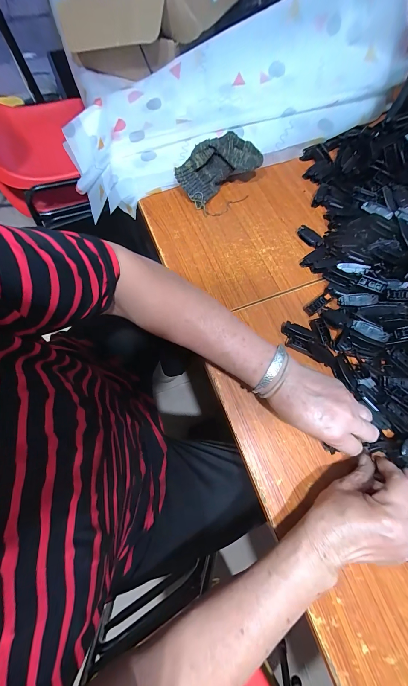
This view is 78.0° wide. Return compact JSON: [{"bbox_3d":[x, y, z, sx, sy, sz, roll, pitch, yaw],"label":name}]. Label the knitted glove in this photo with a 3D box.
[{"bbox_3d":[0.028,-0.311,0.450,0.149,0.076,0.062,-29,73,-8],"label":"knitted glove"}]

